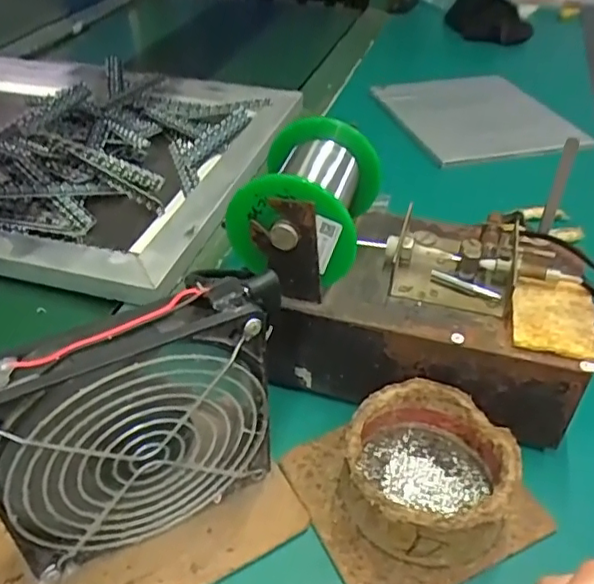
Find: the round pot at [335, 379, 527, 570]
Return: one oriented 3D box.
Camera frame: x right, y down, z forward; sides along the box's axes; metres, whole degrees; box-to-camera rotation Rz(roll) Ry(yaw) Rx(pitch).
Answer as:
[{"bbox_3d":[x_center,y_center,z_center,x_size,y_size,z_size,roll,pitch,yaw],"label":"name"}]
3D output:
[{"bbox_3d":[0.065,0.090,0.303,0.079,0.040,0.083,0,41,0],"label":"round pot"}]

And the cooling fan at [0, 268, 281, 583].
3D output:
[{"bbox_3d":[-0.067,0.061,0.264,0.123,0.131,0.026,-20,45,-22],"label":"cooling fan"}]

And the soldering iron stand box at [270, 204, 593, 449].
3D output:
[{"bbox_3d":[0.078,0.010,0.363,0.170,0.081,0.112,8,41,10],"label":"soldering iron stand box"}]

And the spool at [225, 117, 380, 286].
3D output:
[{"bbox_3d":[0.007,-0.055,0.334,0.066,0.059,0.081,11,41,12],"label":"spool"}]

